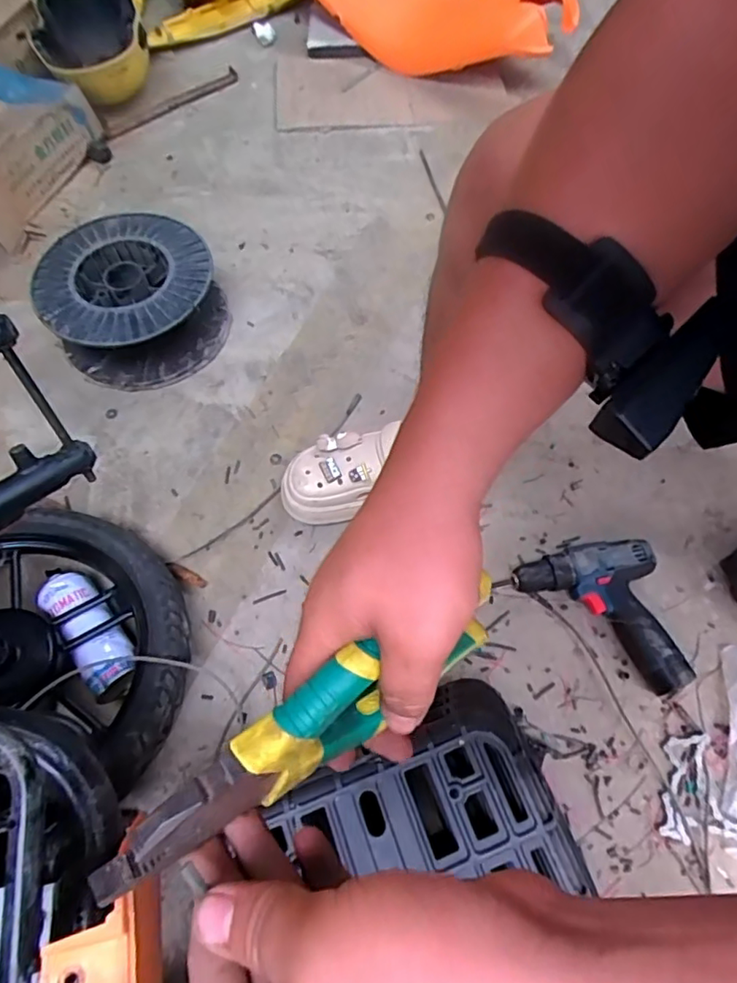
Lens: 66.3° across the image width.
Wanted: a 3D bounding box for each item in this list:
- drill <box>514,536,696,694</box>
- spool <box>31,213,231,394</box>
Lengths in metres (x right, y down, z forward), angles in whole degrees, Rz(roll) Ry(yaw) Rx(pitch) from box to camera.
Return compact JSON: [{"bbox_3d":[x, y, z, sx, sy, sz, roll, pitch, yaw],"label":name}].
[{"bbox_3d":[0.293,0.161,0.706,0.179,0.054,0.187,-12,65,-6],"label":"drill"},{"bbox_3d":[-0.362,-0.294,0.883,0.252,0.119,0.241,0,64,0],"label":"spool"}]

